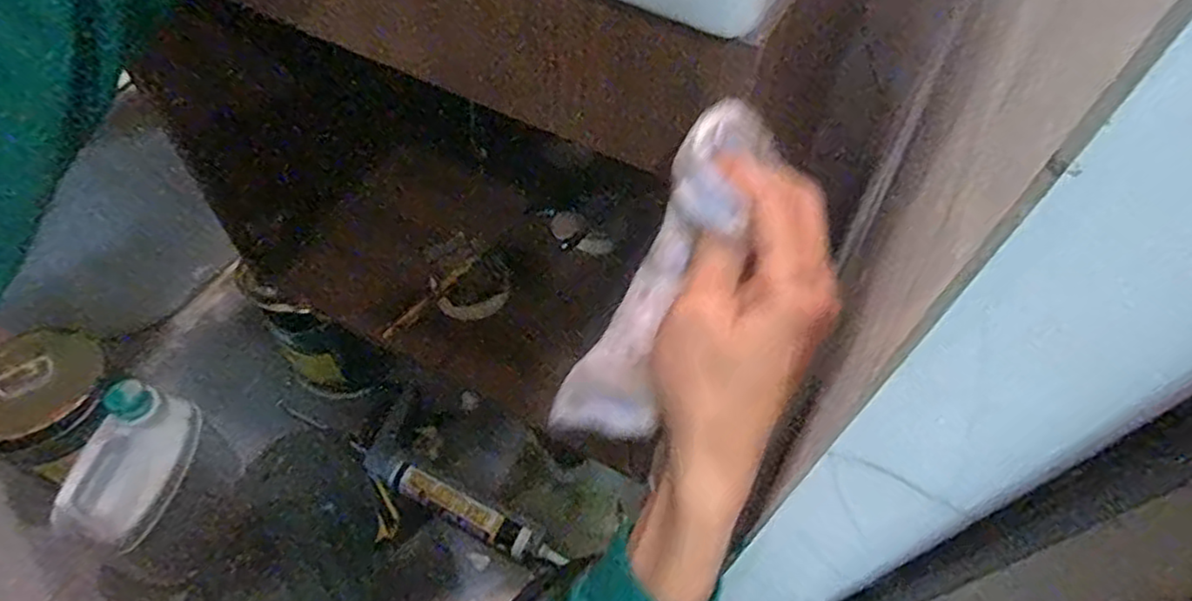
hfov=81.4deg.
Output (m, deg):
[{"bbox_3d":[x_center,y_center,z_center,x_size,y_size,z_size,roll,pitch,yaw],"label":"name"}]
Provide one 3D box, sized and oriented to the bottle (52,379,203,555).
[{"bbox_3d":[-0.520,0.185,0.771,0.099,0.065,0.165,31,58,-32],"label":"bottle"}]

